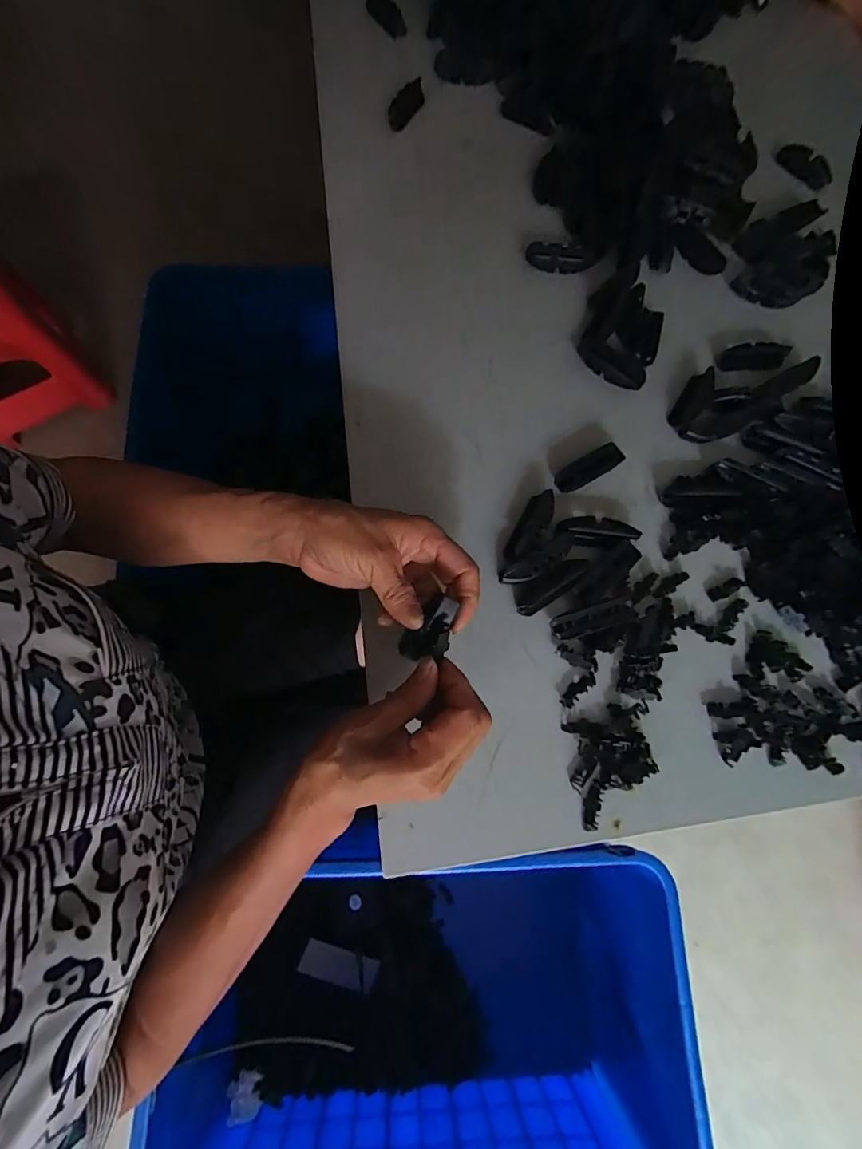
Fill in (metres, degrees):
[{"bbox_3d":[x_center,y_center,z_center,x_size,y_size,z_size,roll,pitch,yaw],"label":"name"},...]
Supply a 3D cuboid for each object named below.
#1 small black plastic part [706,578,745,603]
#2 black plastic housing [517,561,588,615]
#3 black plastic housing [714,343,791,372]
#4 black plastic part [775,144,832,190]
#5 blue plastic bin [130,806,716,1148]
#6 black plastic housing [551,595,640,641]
[{"bbox_3d":[0.257,0.013,0.395,0.035,0.004,0.013,-23,76,-8],"label":"small black plastic part"},{"bbox_3d":[0.101,0.009,0.376,0.069,0.020,0.021,-34,78,-10],"label":"black plastic housing"},{"bbox_3d":[0.327,-0.221,0.462,0.067,0.015,0.022,-1,74,-2],"label":"black plastic housing"},{"bbox_3d":[0.445,-0.487,0.541,0.069,0.014,0.032,38,75,7],"label":"black plastic part"},{"bbox_3d":[-0.022,0.585,0.625,0.645,0.328,0.393,-3,74,-5],"label":"blue plastic bin"},{"bbox_3d":[0.133,0.037,0.369,0.073,0.017,0.020,-16,75,-6],"label":"black plastic housing"}]

